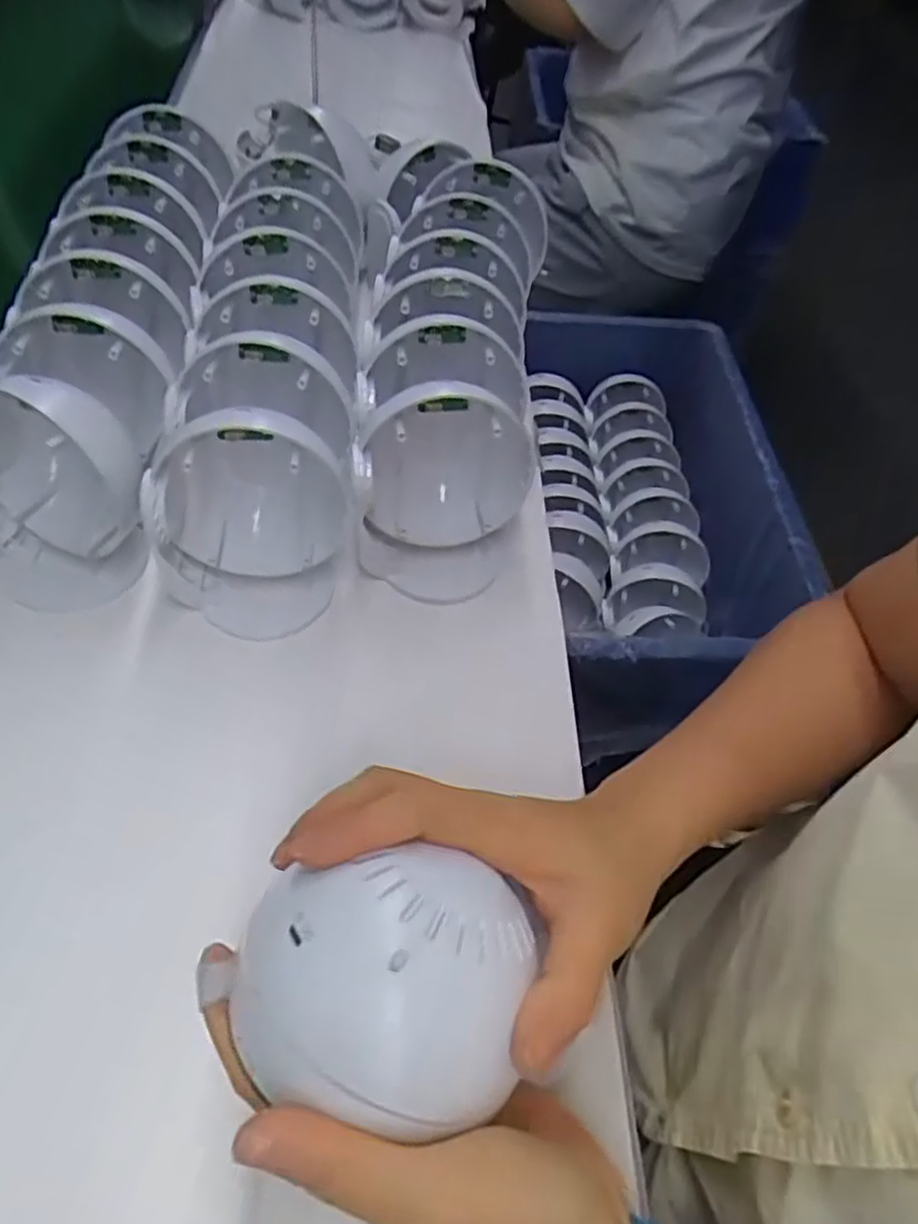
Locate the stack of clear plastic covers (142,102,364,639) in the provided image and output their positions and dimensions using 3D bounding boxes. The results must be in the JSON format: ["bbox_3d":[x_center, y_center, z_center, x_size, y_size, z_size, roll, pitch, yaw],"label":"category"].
[{"bbox_3d":[-0.126,-0.199,0.541,0.108,0.121,0.433,0,54,-5],"label":"stack of clear plastic covers"}]

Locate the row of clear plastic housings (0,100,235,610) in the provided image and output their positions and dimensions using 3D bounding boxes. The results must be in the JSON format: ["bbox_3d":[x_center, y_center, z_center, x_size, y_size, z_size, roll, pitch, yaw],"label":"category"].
[{"bbox_3d":[-0.244,-0.206,0.533,0.122,0.118,0.401,0,54,-5],"label":"row of clear plastic housings"}]

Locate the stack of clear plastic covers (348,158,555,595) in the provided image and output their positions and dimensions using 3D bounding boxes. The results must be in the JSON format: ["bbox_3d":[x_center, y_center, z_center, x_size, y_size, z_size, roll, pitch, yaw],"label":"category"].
[{"bbox_3d":[-0.005,-0.185,0.544,0.115,0.119,0.335,7,53,0],"label":"stack of clear plastic covers"}]

